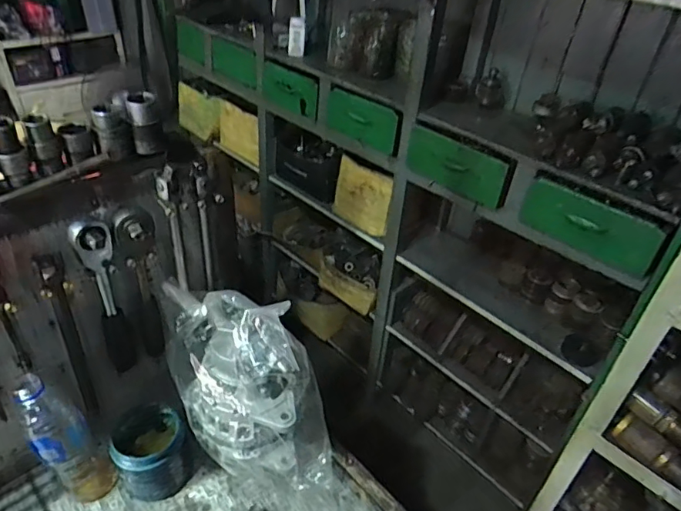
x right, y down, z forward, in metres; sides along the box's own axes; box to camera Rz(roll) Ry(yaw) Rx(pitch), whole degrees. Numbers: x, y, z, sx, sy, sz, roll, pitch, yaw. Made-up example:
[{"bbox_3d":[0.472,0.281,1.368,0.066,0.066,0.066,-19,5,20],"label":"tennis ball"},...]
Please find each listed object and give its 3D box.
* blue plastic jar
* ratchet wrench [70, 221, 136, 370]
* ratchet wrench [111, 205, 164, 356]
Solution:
[{"bbox_3d":[-0.256,0.260,0.669,0.090,0.090,0.105,-12,40,-21],"label":"blue plastic jar"},{"bbox_3d":[-0.284,0.064,0.611,0.038,0.240,0.034,-14,41,-23],"label":"ratchet wrench"},{"bbox_3d":[-0.246,0.046,0.629,0.041,0.236,0.031,-10,39,-18],"label":"ratchet wrench"}]

